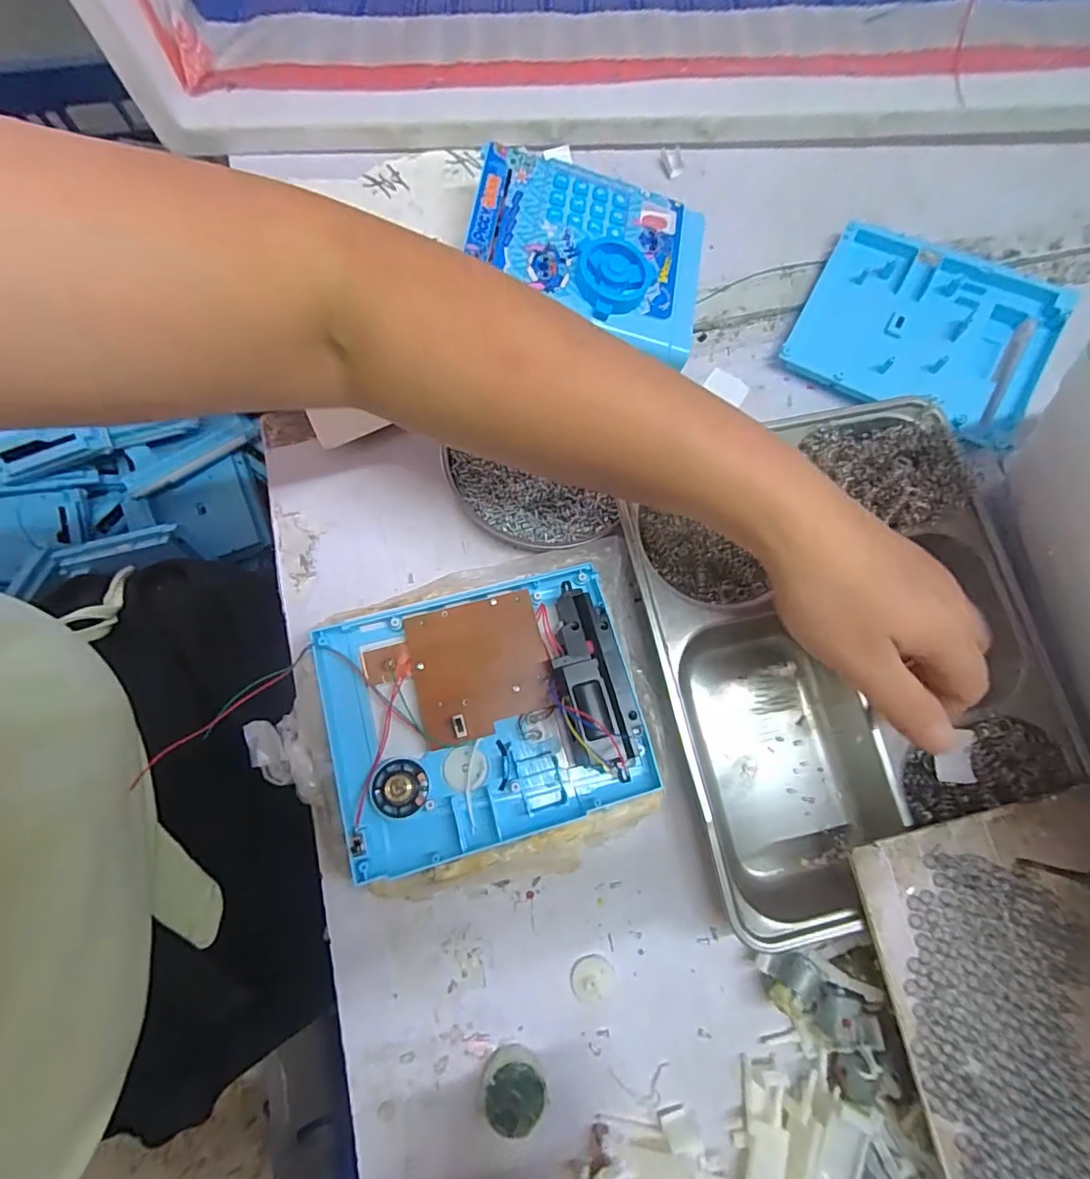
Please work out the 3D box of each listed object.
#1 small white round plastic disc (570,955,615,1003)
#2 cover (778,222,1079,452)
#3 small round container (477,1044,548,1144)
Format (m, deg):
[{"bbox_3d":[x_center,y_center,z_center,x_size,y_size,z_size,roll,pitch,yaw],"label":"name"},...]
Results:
[{"bbox_3d":[0.026,0.215,0.307,0.023,0.007,0.022,0,77,-1],"label":"small white round plastic disc"},{"bbox_3d":[0.264,-0.181,0.392,0.158,0.025,0.127,29,78,6],"label":"cover"},{"bbox_3d":[-0.017,0.260,0.290,0.034,0.017,0.031,0,77,-1],"label":"small round container"}]

